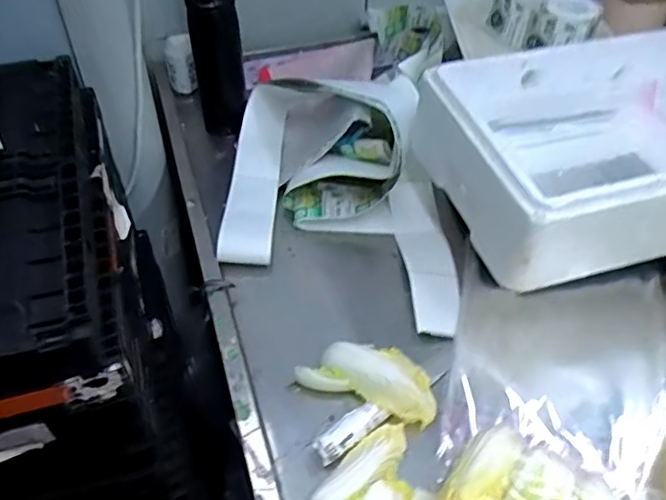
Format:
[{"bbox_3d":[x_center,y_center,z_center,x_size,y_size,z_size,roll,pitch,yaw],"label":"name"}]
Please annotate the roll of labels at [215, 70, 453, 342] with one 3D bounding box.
[{"bbox_3d":[0.003,-0.098,0.748,0.278,0.135,0.389,1,46,0],"label":"roll of labels"}]

